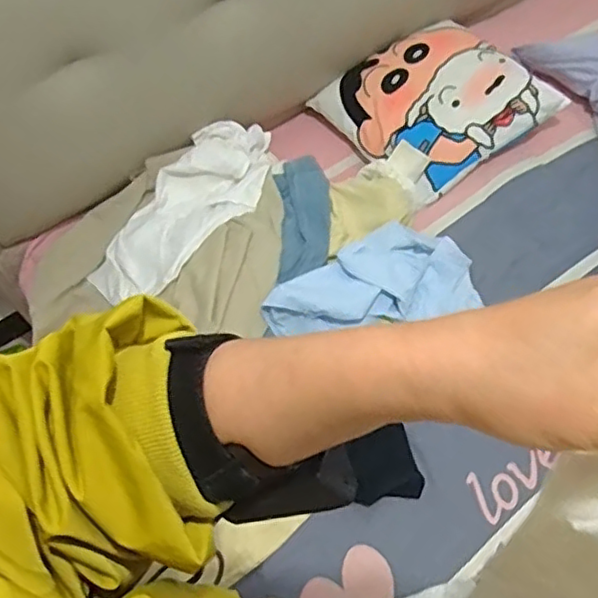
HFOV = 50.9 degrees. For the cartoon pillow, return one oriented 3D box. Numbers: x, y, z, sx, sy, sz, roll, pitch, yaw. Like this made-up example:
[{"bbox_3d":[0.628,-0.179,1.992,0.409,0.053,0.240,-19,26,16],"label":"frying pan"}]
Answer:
[{"bbox_3d":[0.278,-0.411,1.328,0.362,0.134,0.349,-30,60,-14],"label":"cartoon pillow"}]

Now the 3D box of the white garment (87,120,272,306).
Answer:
[{"bbox_3d":[-0.185,-0.185,1.178,0.190,0.076,0.431,33,65,22],"label":"white garment"}]

